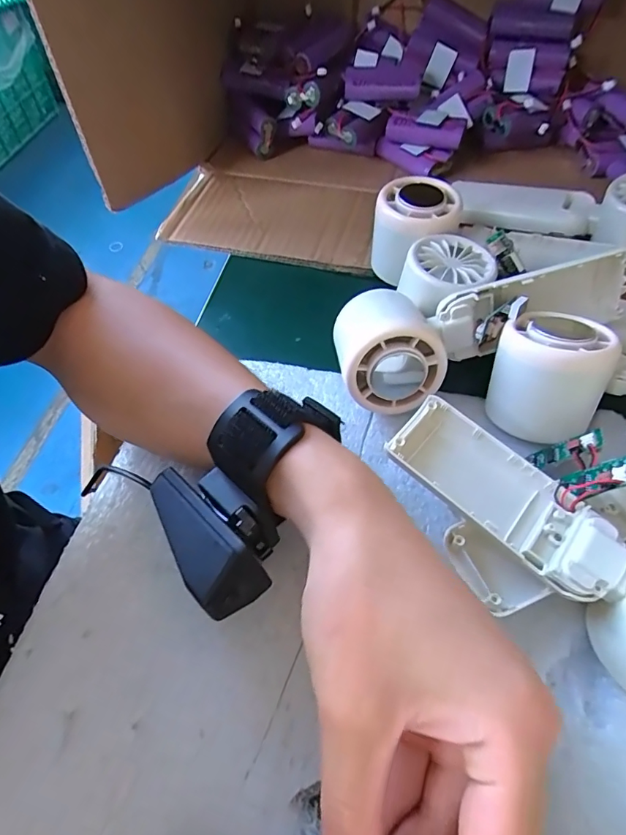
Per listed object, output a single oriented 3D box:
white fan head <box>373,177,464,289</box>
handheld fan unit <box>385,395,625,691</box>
[{"bbox_3d":[0.070,-0.124,0.324,0.045,0.059,0.050,-26,60,-17],"label":"white fan head"},{"bbox_3d":[0.106,0.055,0.207,0.166,0.057,0.065,39,64,23],"label":"handheld fan unit"}]

